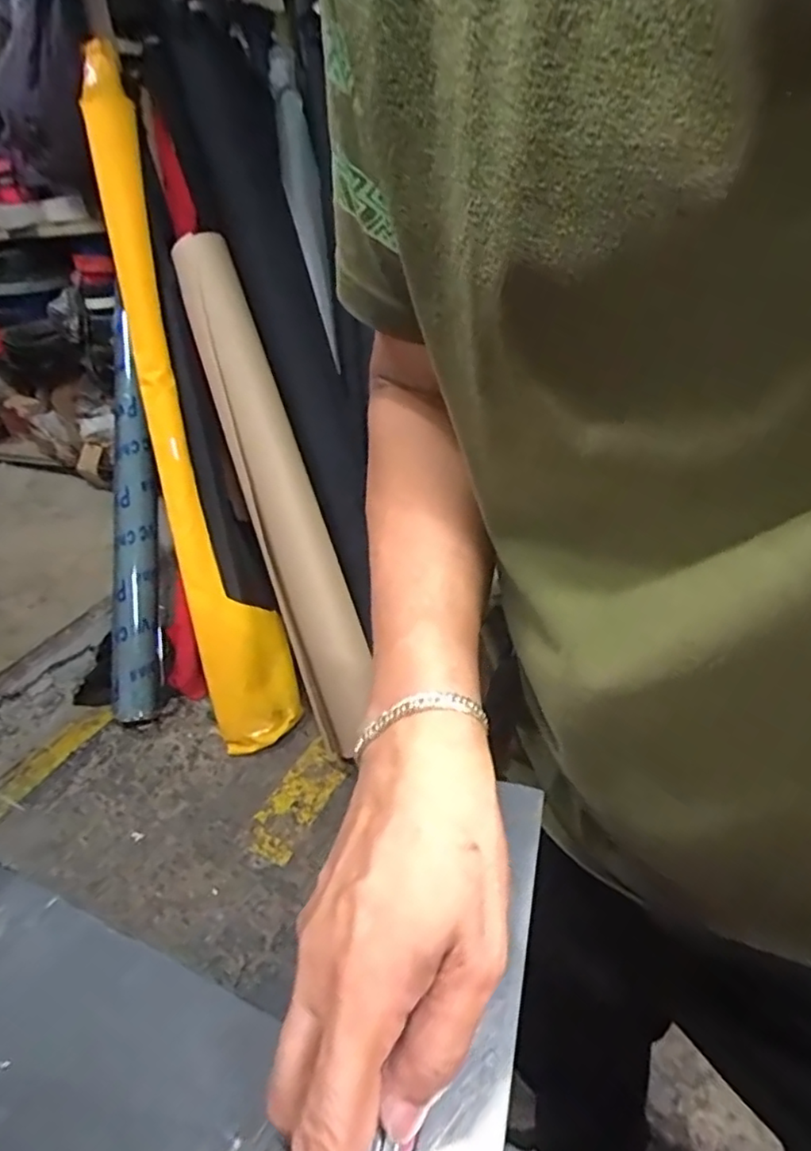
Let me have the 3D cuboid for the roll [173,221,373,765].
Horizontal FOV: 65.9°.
[{"bbox_3d":[-0.288,-0.198,1.500,0.194,1.254,0.123,-19,5,-23],"label":"roll"}]

